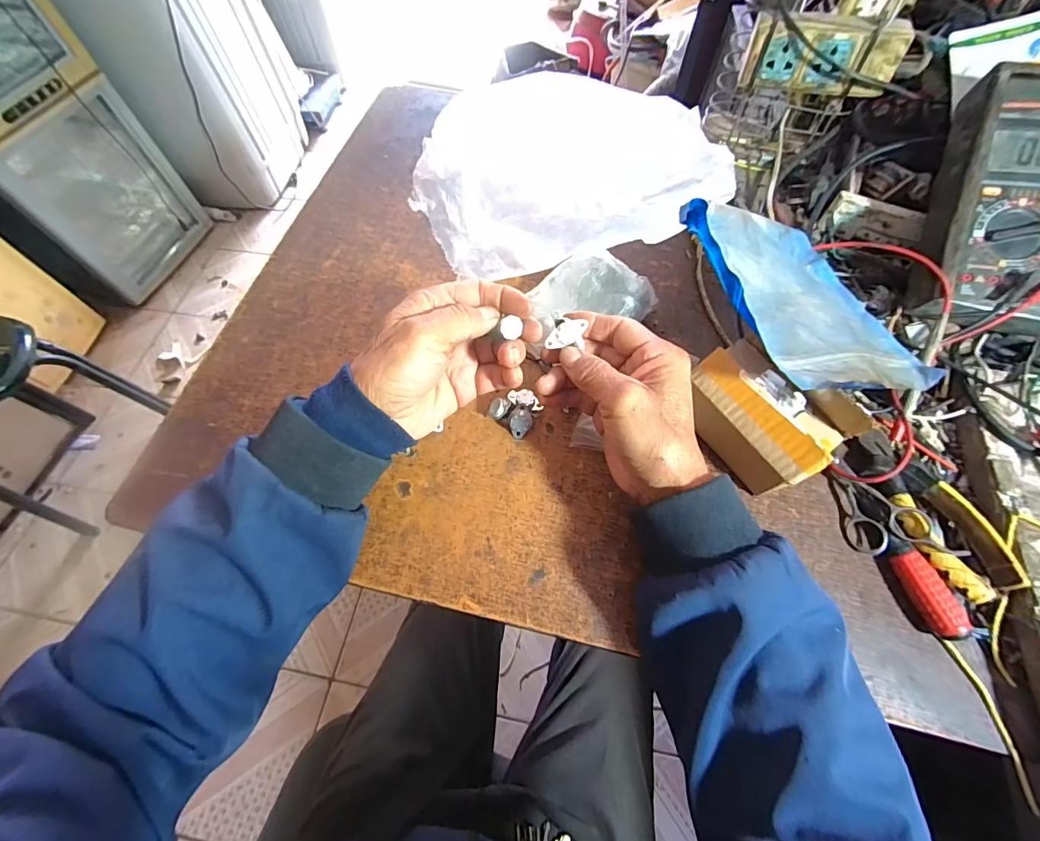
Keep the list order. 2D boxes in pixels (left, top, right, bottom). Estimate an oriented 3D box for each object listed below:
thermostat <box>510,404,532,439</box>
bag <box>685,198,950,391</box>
[{"bbox_3d":[0.001,0.001,0.365,0.018,0.024,0.019,0,63,0],"label":"thermostat"},{"bbox_3d":[0.226,-0.101,0.350,0.153,0.022,0.188,-4,58,-22],"label":"bag"}]

